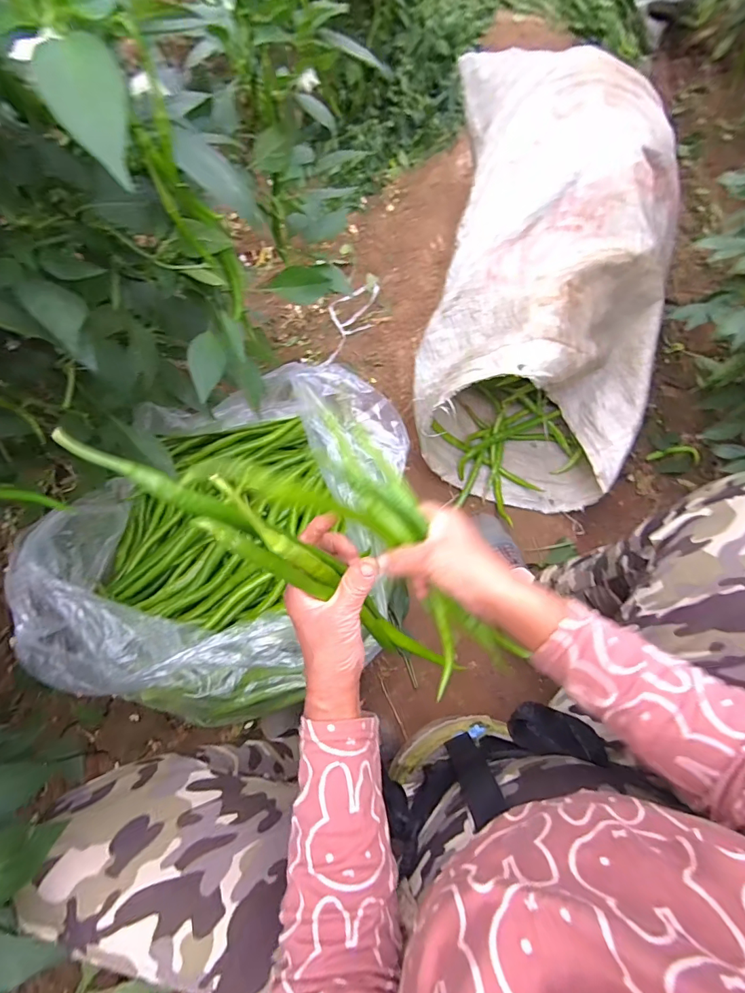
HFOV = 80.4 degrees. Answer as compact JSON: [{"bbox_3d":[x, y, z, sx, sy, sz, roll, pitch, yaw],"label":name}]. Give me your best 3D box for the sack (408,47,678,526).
[{"bbox_3d":[0.344,-0.470,0.899,0.431,0.379,0.917,12,67,4],"label":"sack"}]

